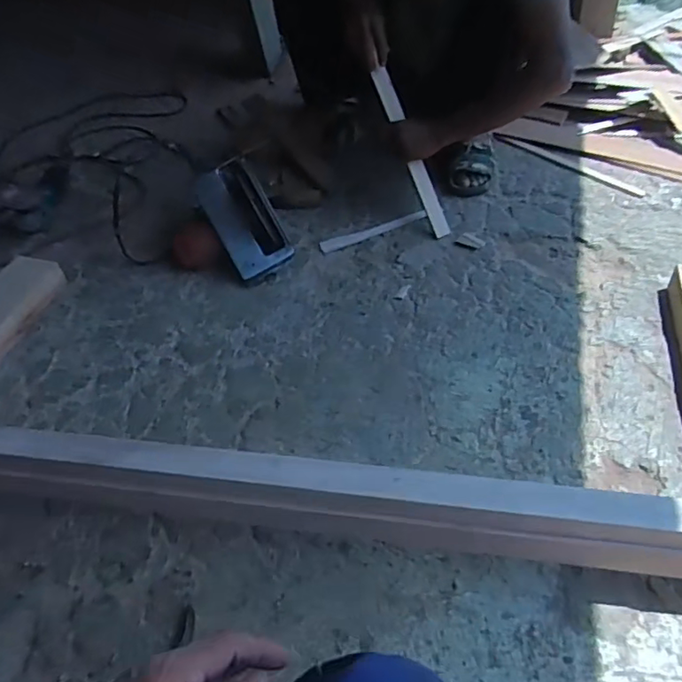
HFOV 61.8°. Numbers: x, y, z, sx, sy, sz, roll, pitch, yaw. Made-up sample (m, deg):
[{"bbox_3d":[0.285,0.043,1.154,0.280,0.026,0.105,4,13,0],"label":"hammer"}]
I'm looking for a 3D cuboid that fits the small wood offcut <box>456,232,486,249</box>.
[{"bbox_3d":[0.296,-0.226,1.284,0.058,0.004,0.039,26,55,24],"label":"small wood offcut"}]

